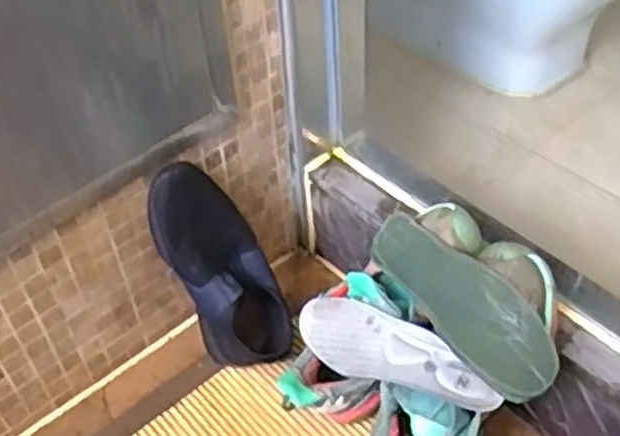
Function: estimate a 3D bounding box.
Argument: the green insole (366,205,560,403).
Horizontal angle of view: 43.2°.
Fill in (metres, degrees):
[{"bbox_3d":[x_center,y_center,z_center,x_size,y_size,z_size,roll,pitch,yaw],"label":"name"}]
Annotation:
[{"bbox_3d":[0.152,0.078,0.800,0.080,0.025,0.242,-51,53,12],"label":"green insole"}]

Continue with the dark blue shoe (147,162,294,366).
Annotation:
[{"bbox_3d":[-0.097,0.061,0.897,0.080,0.261,0.125,-1,33,49],"label":"dark blue shoe"}]

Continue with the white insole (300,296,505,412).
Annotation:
[{"bbox_3d":[0.085,0.140,0.799,0.222,0.020,0.072,21,80,31],"label":"white insole"}]

